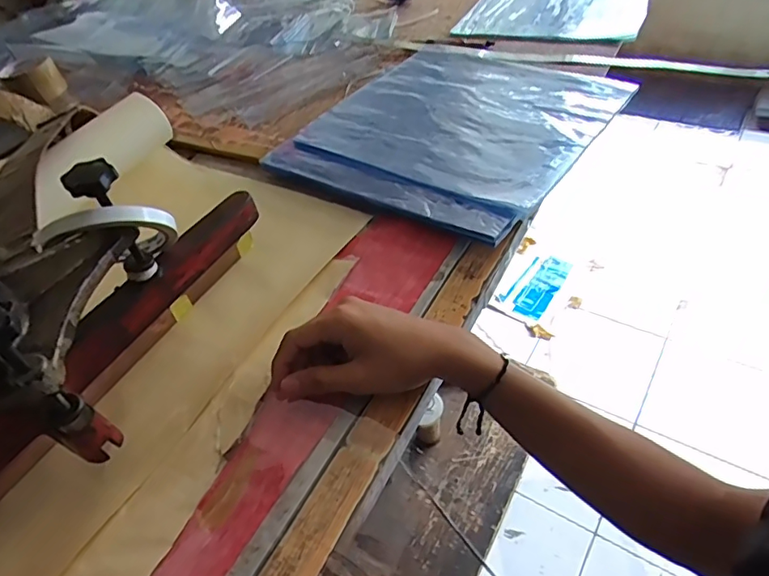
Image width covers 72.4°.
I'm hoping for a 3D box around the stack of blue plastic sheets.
[{"bbox_3d":[0.086,-0.203,0.637,0.323,0.037,0.347,25,55,27],"label":"stack of blue plastic sheets"}]

